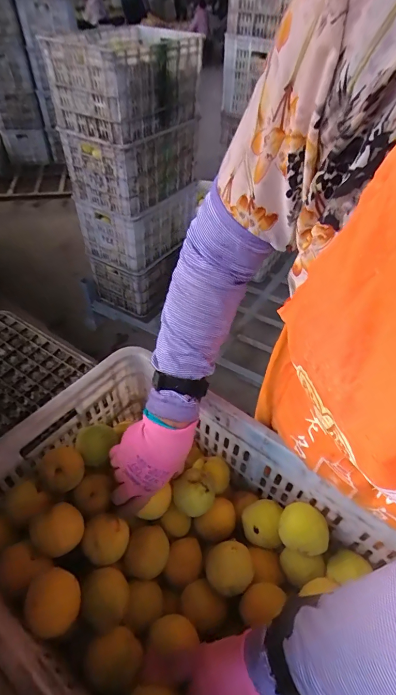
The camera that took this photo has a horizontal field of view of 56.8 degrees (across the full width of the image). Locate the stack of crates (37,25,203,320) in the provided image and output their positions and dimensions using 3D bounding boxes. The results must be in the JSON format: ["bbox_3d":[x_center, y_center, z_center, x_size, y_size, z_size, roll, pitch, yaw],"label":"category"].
[{"bbox_3d":[-0.253,-0.732,1.707,0.386,1.075,0.568,29,52,24],"label":"stack of crates"}]

